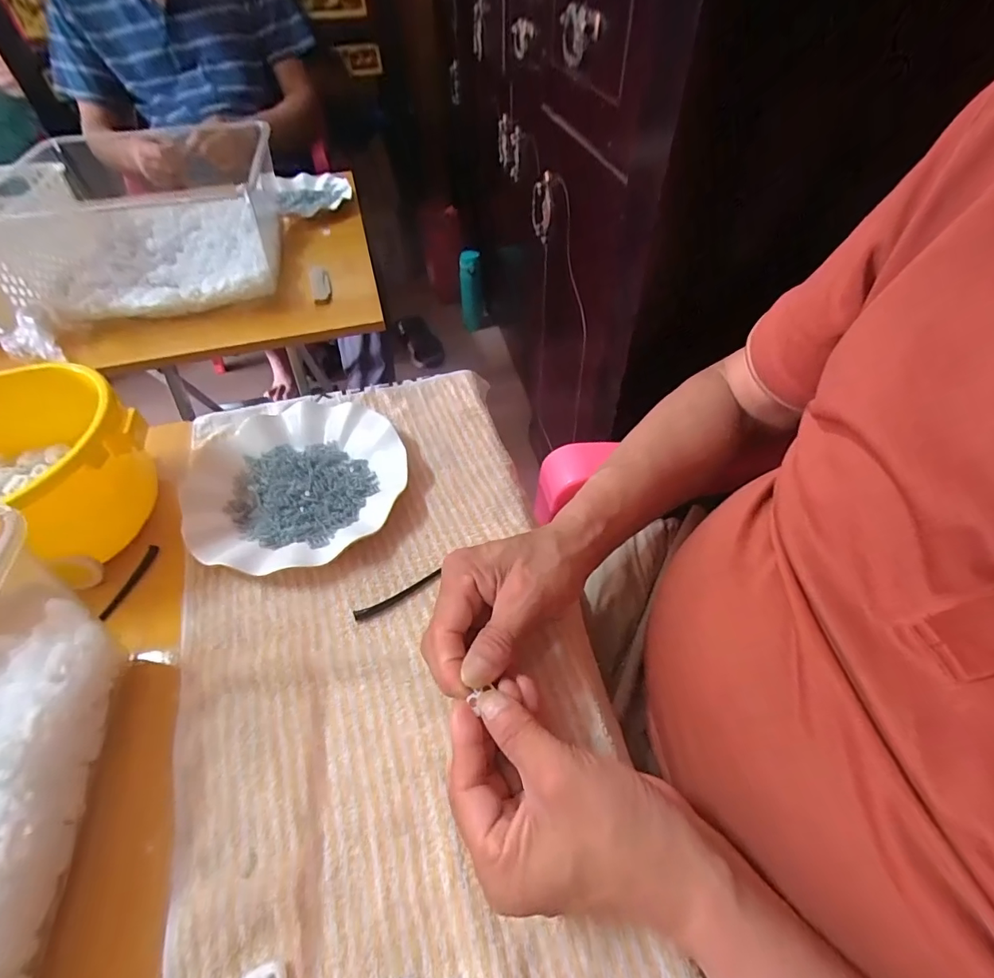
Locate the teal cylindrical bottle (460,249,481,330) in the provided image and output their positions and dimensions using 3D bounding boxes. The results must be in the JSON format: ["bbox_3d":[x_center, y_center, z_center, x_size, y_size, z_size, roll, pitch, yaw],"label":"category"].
[{"bbox_3d":[-0.074,-0.565,1.361,0.061,0.220,0.048,1,28,4],"label":"teal cylindrical bottle"}]

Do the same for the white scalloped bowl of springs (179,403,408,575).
[{"bbox_3d":[-0.173,-0.010,0.417,0.177,0.025,0.186,-1,51,1],"label":"white scalloped bowl of springs"}]

